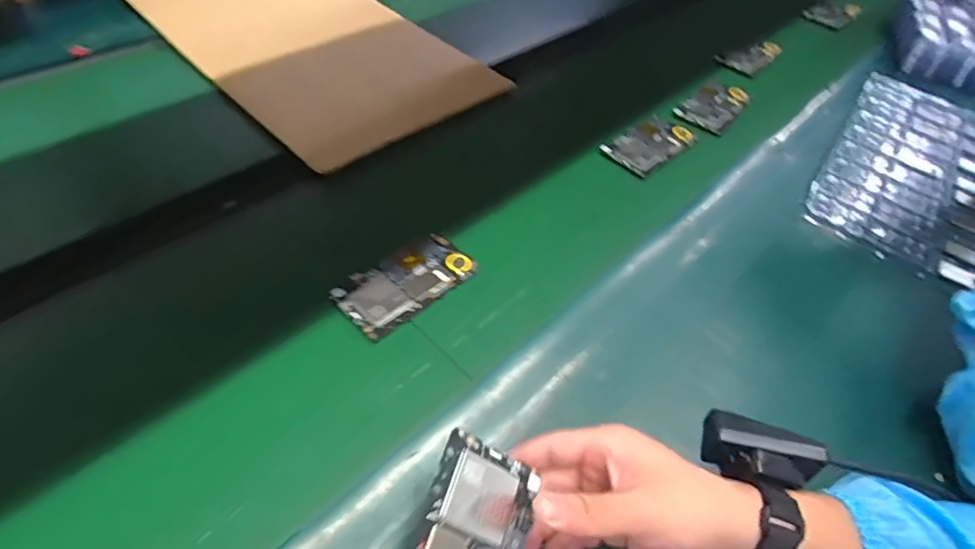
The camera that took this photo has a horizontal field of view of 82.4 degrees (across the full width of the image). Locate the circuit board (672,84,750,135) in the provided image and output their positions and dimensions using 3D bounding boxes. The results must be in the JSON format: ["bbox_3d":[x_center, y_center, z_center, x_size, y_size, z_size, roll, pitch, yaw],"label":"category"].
[{"bbox_3d":[0.308,-0.232,0.753,0.069,0.004,0.126,32,56,23],"label":"circuit board"}]

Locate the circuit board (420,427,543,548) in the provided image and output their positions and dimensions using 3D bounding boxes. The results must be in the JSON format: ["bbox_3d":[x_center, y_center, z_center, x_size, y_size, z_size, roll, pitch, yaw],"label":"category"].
[{"bbox_3d":[-0.009,0.155,0.304,0.065,0.006,0.120,32,56,-15],"label":"circuit board"}]

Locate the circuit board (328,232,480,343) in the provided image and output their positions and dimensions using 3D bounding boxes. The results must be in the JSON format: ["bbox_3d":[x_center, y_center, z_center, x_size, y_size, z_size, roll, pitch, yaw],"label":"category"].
[{"bbox_3d":[-0.072,0.004,0.504,0.125,0.009,0.068,-34,58,-26],"label":"circuit board"}]

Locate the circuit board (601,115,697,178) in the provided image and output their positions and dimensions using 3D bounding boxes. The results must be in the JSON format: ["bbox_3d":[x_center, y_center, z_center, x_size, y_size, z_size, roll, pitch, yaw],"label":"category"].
[{"bbox_3d":[0.202,-0.164,0.683,0.123,0.010,0.067,-35,59,-27],"label":"circuit board"}]

